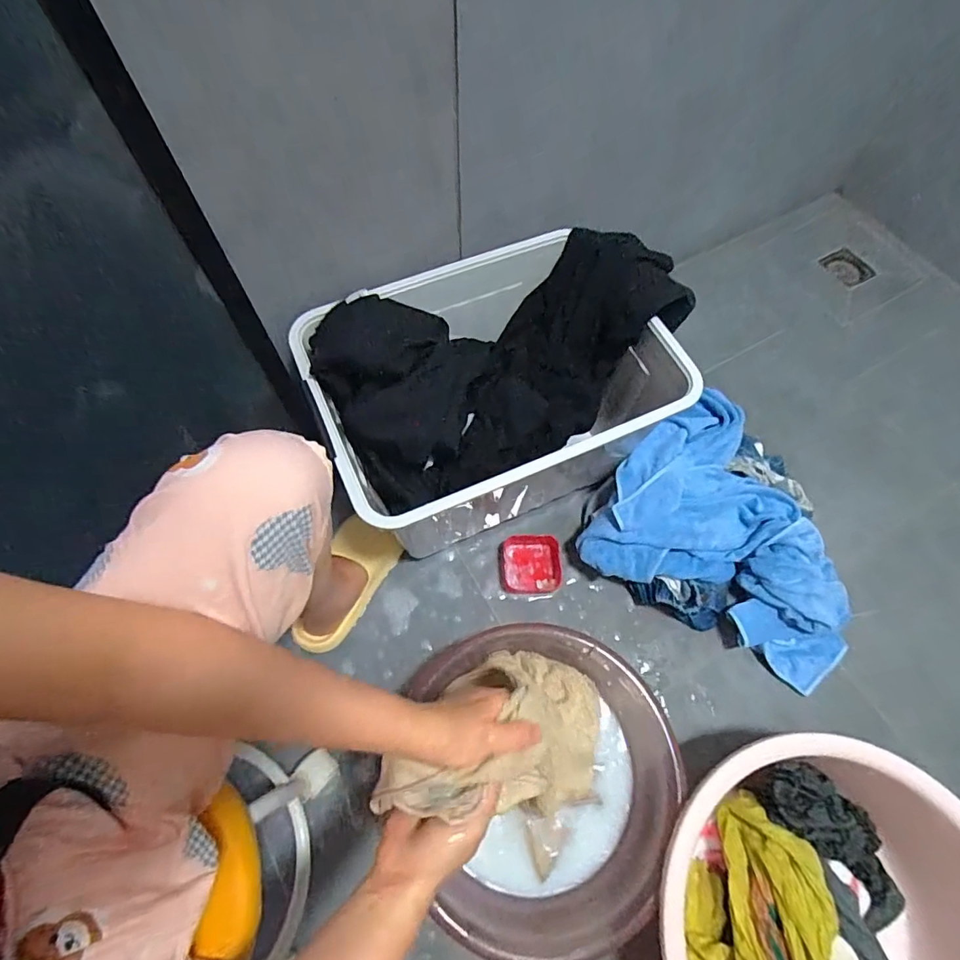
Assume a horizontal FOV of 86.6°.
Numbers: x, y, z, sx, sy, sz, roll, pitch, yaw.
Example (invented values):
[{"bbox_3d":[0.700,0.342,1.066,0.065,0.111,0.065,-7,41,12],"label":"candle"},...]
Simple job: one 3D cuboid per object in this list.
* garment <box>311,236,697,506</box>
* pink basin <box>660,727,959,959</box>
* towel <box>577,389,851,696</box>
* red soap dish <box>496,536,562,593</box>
[{"bbox_3d":[0.045,-0.167,0.707,0.497,0.161,0.263,-23,68,-10],"label":"garment"},{"bbox_3d":[0.369,0.517,0.576,0.347,0.157,0.385,-25,69,-12],"label":"pink basin"},{"bbox_3d":[0.411,0.062,0.801,0.405,0.120,0.357,27,68,11],"label":"towel"},{"bbox_3d":[0.081,0.138,0.834,0.098,0.026,0.095,-2,66,-2],"label":"red soap dish"}]

